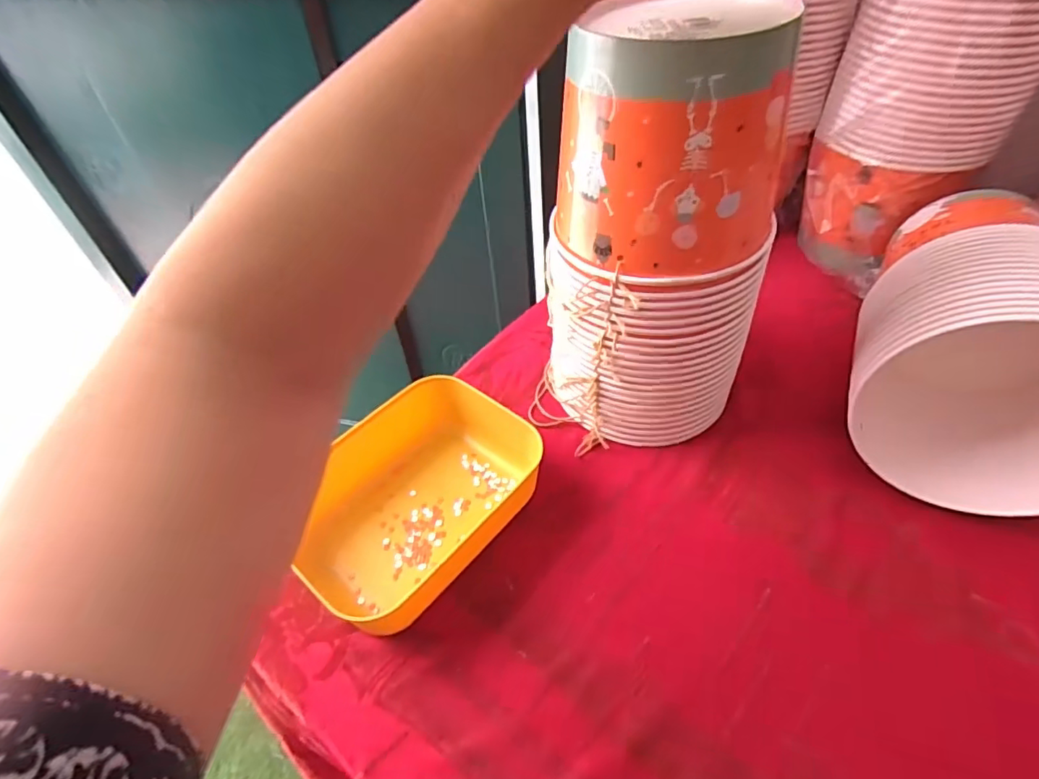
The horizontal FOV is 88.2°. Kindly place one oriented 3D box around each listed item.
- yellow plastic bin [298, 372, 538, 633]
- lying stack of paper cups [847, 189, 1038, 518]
[{"bbox_3d":[-0.086,0.083,0.420,0.194,0.058,0.131,-36,54,-26],"label":"yellow plastic bin"},{"bbox_3d":[0.370,-0.057,0.434,0.149,0.166,0.266,19,51,22],"label":"lying stack of paper cups"}]

